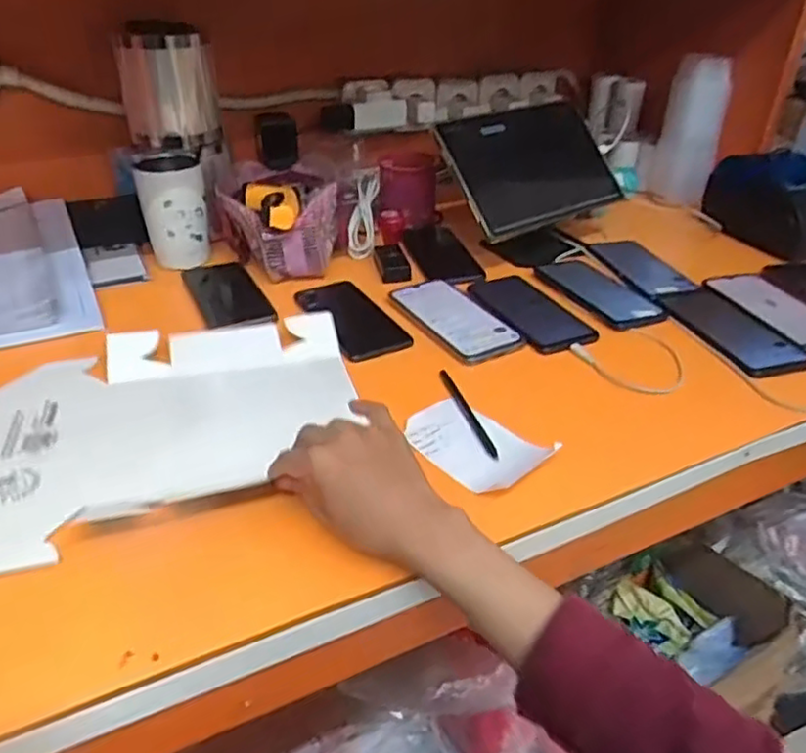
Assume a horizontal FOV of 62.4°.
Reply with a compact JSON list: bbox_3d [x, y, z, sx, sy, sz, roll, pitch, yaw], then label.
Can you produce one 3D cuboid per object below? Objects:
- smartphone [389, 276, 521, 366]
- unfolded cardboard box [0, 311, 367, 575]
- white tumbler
[{"bbox_3d":[0.056,-0.068,0.740,0.085,0.010,0.180,-17,37,-24],"label":"smartphone"},{"bbox_3d":[-0.208,0.028,0.576,0.349,0.026,0.251,-16,36,-22],"label":"unfolded cardboard box"},{"bbox_3d":[-0.284,-0.206,0.833,0.077,0.125,0.073,-12,35,-18],"label":"white tumbler"}]

